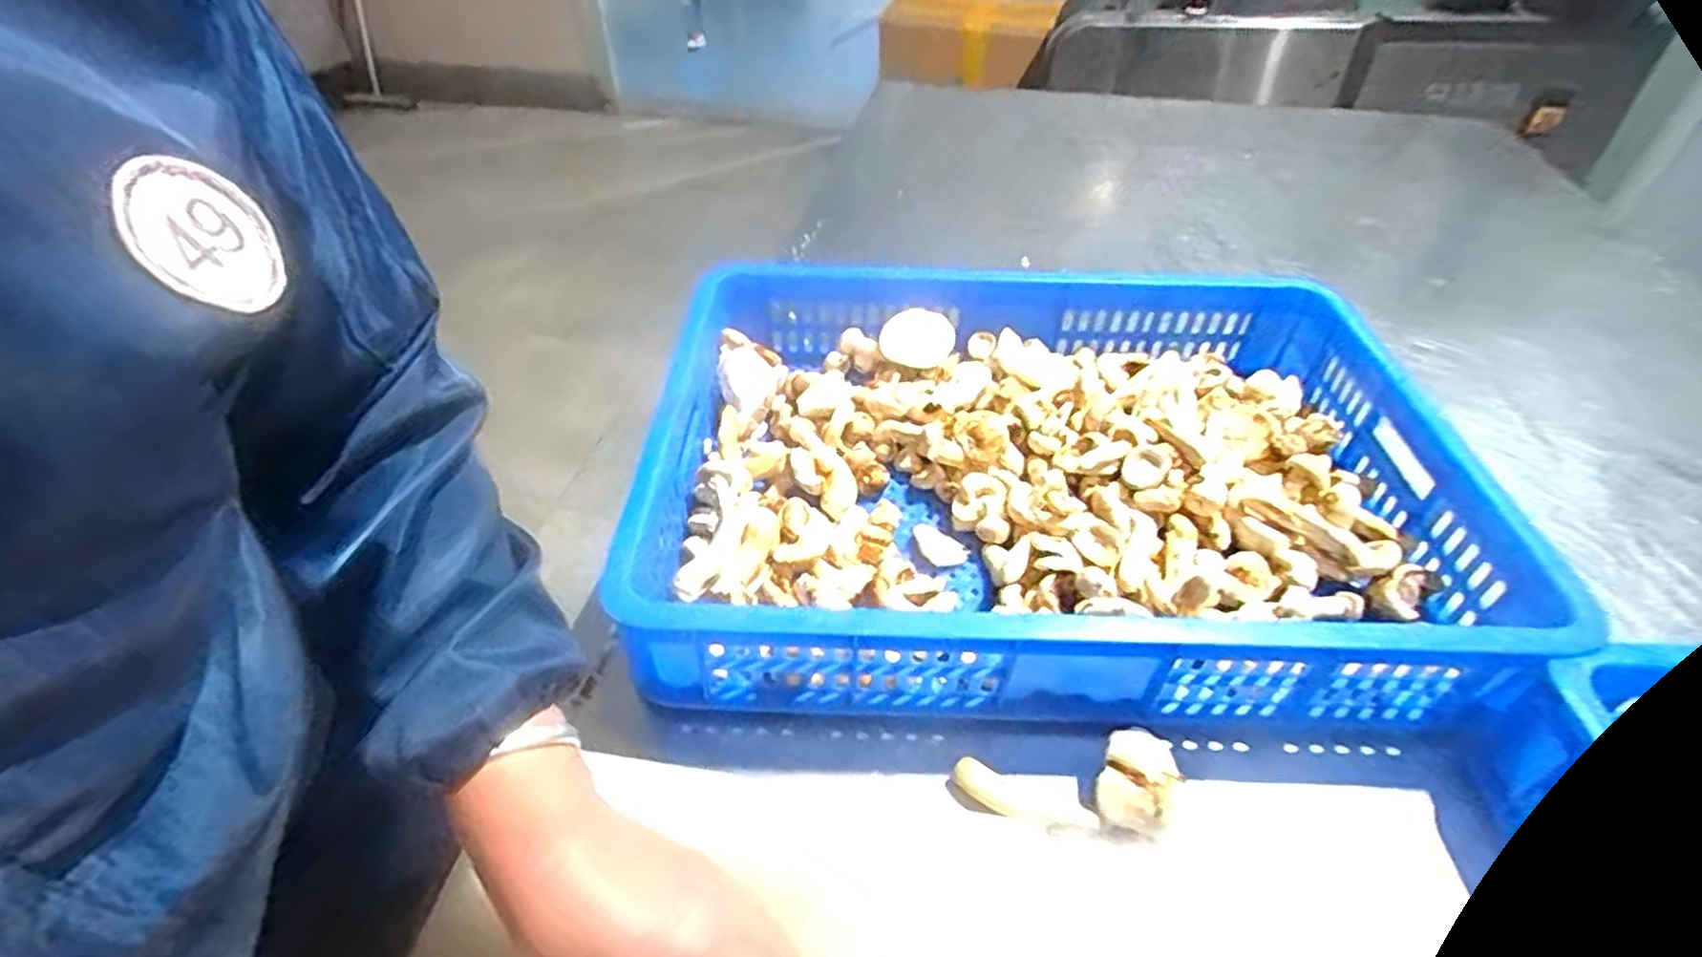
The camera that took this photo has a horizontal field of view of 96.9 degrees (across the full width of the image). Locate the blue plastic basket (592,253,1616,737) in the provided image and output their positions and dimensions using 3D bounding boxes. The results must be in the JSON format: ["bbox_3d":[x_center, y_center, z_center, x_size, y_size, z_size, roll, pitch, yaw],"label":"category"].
[{"bbox_3d":[0.158,-0.014,0.598,0.600,0.101,0.425,1,44,1],"label":"blue plastic basket"}]

